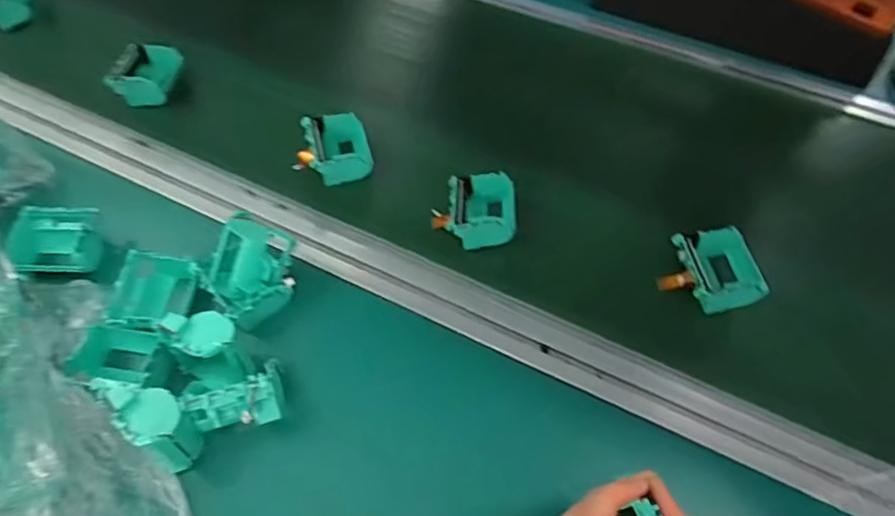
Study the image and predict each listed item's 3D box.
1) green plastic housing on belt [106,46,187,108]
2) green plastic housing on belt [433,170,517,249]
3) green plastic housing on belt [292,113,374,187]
[{"bbox_3d":[-0.353,-0.213,0.655,0.075,0.036,0.081,3,60,-1],"label":"green plastic housing on belt"},{"bbox_3d":[0.027,-0.047,0.538,0.076,0.044,0.079,6,60,1],"label":"green plastic housing on belt"},{"bbox_3d":[-0.122,-0.119,0.585,0.075,0.036,0.077,-13,61,-9],"label":"green plastic housing on belt"}]

